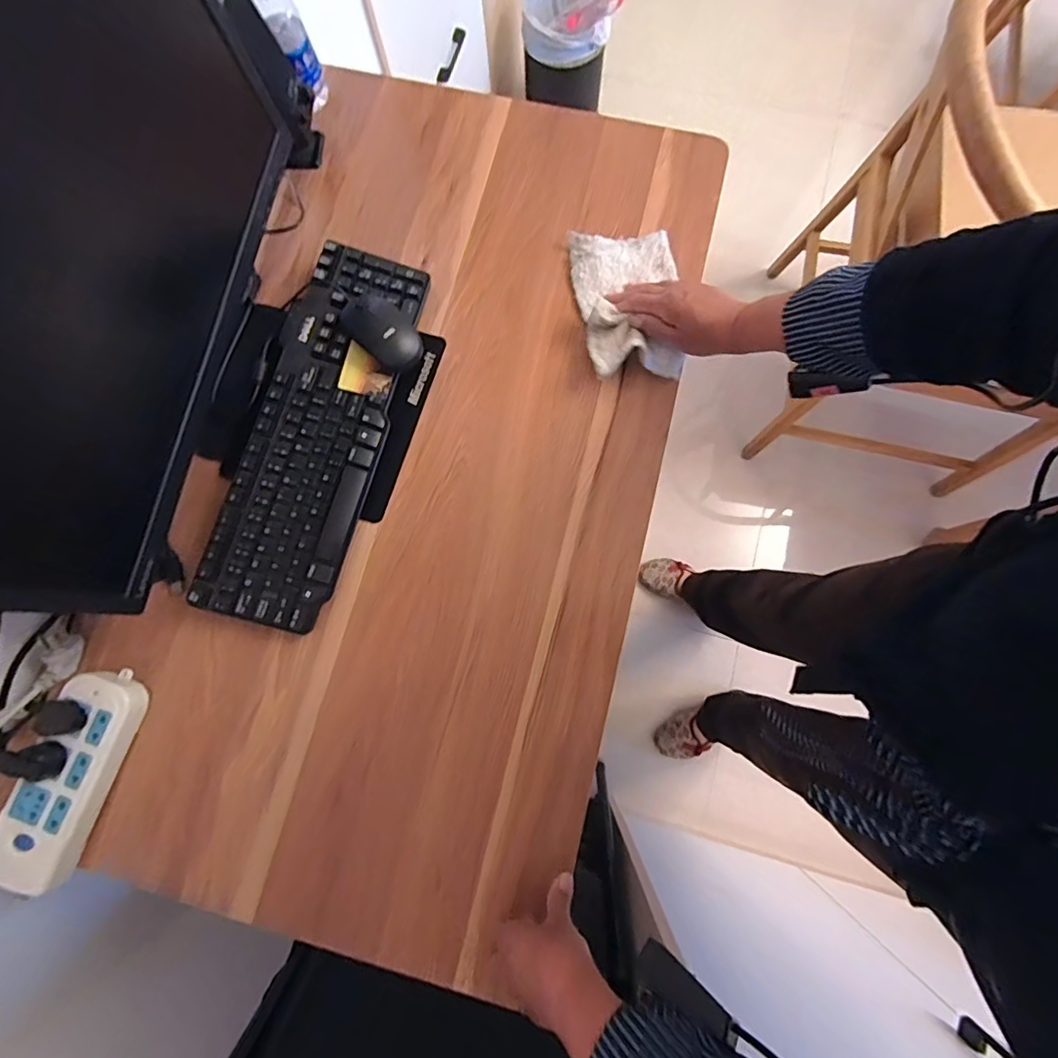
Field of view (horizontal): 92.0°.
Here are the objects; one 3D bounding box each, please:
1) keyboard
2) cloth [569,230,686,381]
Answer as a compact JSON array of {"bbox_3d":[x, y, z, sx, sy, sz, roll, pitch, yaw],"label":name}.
[{"bbox_3d":[-0.224,-0.112,0.567,0.157,0.044,0.434,14,80,4],"label":"keyboard"},{"bbox_3d":[0.117,-0.265,0.584,0.118,0.044,0.188,-6,79,0],"label":"cloth"}]

